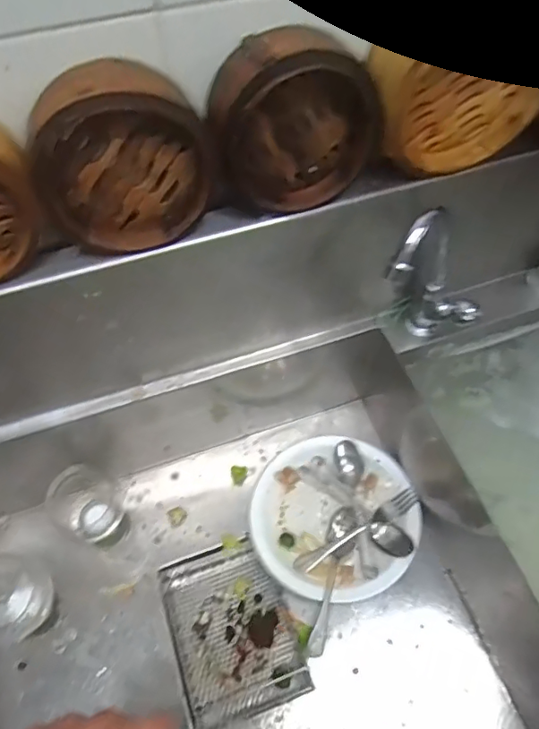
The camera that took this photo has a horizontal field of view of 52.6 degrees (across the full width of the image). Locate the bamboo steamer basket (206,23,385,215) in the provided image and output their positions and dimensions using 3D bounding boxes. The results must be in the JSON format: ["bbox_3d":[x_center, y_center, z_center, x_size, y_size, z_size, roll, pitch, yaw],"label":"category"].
[{"bbox_3d":[0.019,-0.210,0.474,0.149,0.132,0.075,-20,59,-11],"label":"bamboo steamer basket"}]

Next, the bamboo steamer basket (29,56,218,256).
[{"bbox_3d":[-0.118,-0.168,0.453,0.141,0.131,0.075,-13,58,-7],"label":"bamboo steamer basket"}]

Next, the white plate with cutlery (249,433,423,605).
[{"bbox_3d":[0.091,0.211,0.766,0.223,0.026,0.218,15,59,11],"label":"white plate with cutlery"}]

